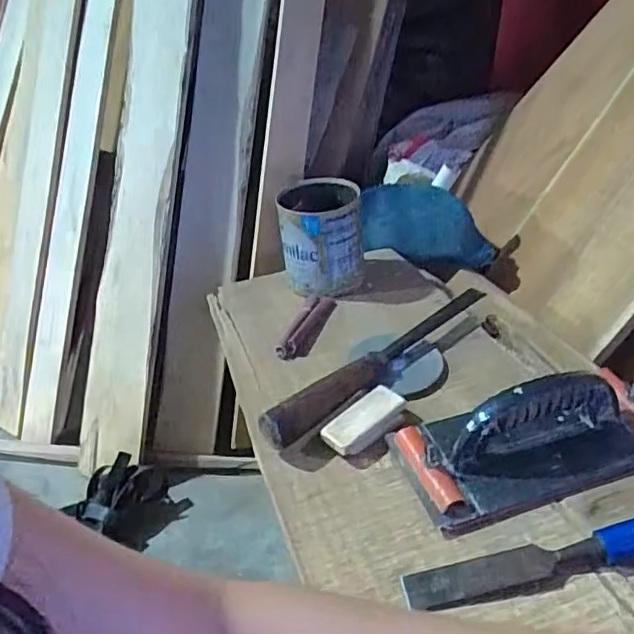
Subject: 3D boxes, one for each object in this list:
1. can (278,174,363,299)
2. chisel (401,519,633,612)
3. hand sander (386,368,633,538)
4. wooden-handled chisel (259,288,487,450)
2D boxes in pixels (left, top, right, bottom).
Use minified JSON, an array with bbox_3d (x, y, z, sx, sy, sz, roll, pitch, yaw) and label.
[{"bbox_3d":[0.005,-0.100,0.718,0.100,0.109,0.110,2,33,6],"label":"can"},{"bbox_3d":[0.168,0.164,0.392,0.217,0.019,0.026,-14,31,1],"label":"chisel"},{"bbox_3d":[0.178,0.087,0.470,0.217,0.079,0.102,-10,33,-12],"label":"hand sander"},{"bbox_3d":[0.071,0.041,0.568,0.298,0.037,0.033,-26,39,-32],"label":"wooden-handled chisel"}]

